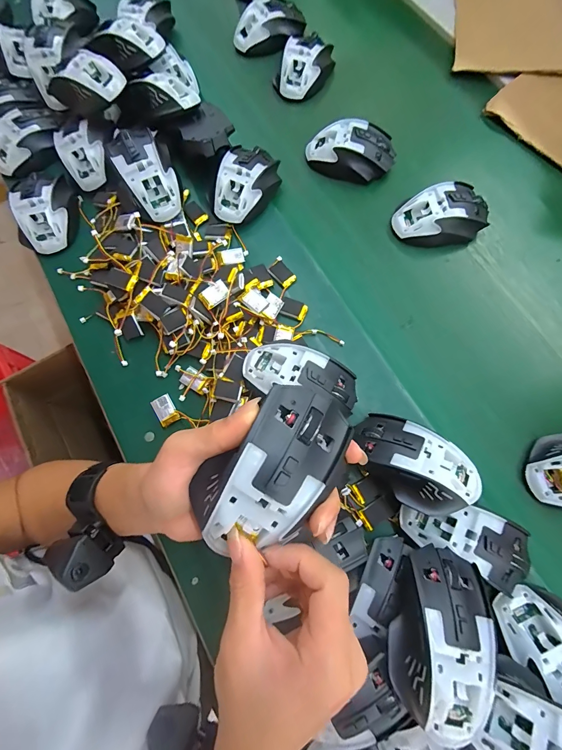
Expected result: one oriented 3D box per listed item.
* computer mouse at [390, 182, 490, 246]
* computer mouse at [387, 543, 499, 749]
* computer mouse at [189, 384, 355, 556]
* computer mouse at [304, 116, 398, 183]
[{"bbox_3d":[0.200,-0.199,0.415,0.112,0.040,0.063,-7,74,-1],"label":"computer mouse"},{"bbox_3d":[0.120,0.194,0.247,0.065,0.048,0.110,19,75,7],"label":"computer mouse"},{"bbox_3d":[-0.006,0.058,0.194,0.062,0.032,0.109,42,79,12],"label":"computer mouse"},{"bbox_3d":[0.093,-0.299,0.444,0.114,0.041,0.065,8,74,4],"label":"computer mouse"}]

